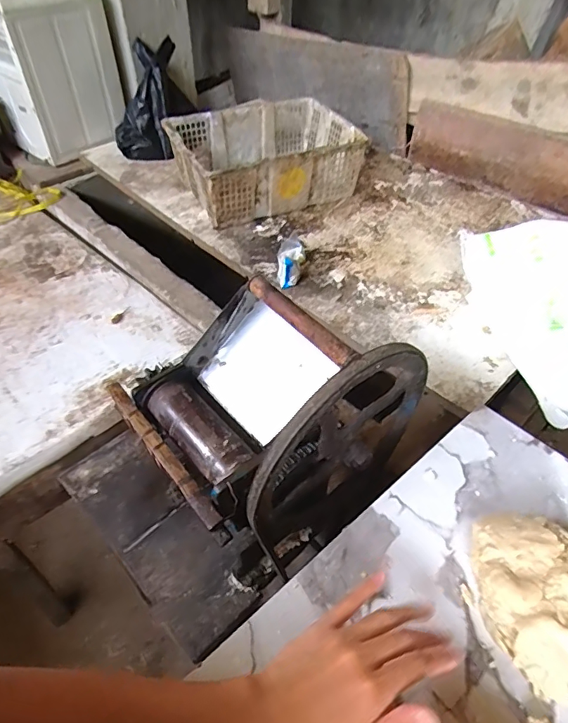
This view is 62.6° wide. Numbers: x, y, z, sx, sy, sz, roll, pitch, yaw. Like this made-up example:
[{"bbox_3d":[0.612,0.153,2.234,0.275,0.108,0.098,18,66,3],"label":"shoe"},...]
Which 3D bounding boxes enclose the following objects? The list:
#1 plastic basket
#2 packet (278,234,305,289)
[{"bbox_3d":[-0.045,-0.571,1.323,0.484,0.175,0.347,-20,51,-19],"label":"plastic basket"},{"bbox_3d":[0.017,-0.230,1.077,0.061,0.063,0.133,1,47,-1],"label":"packet"}]

